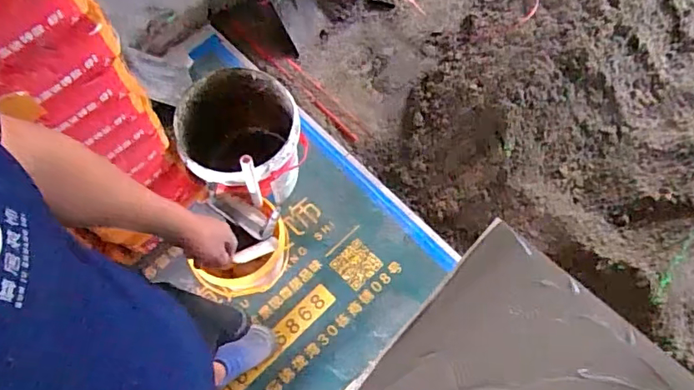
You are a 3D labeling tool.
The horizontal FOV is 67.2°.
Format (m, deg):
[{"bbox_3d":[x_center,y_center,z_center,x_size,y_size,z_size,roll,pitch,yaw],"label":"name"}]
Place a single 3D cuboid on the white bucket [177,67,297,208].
[{"bbox_3d":[-0.294,-0.134,1.479,0.321,0.354,0.336,1,67,-1],"label":"white bucket"}]

